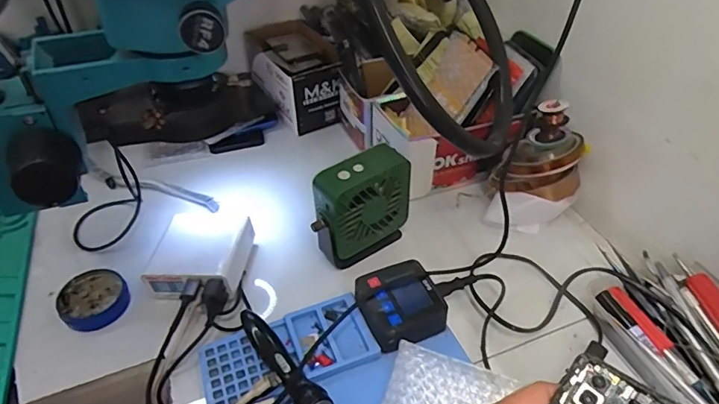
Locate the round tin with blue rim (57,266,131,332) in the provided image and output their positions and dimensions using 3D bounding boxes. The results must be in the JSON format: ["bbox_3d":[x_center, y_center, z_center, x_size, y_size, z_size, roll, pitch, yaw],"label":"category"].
[{"bbox_3d":[-0.266,0.097,0.478,0.060,0.019,0.060,2,43,-2],"label":"round tin with blue rim"}]

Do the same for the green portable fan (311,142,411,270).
[{"bbox_3d":[0.000,0.005,0.496,0.109,0.114,0.038,-25,48,-27],"label":"green portable fan"}]

